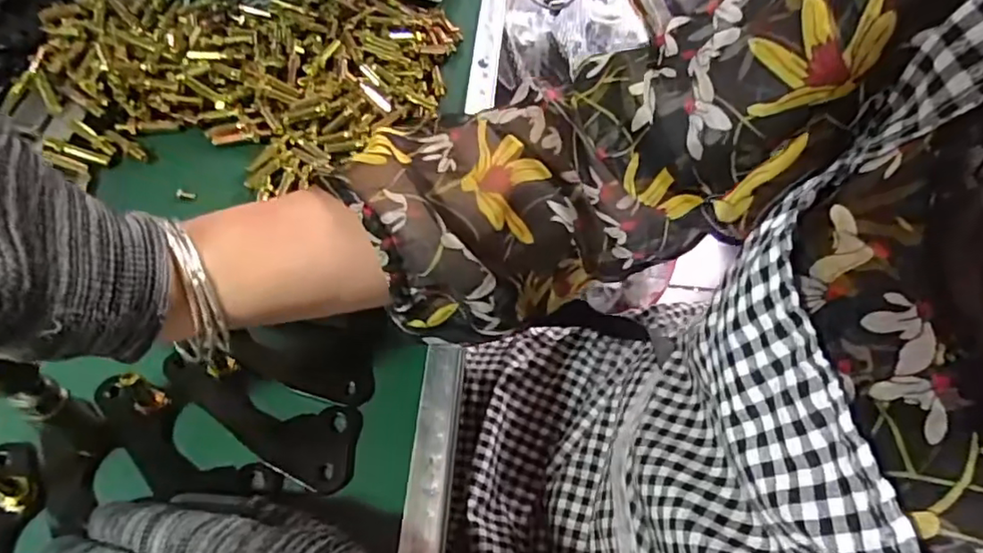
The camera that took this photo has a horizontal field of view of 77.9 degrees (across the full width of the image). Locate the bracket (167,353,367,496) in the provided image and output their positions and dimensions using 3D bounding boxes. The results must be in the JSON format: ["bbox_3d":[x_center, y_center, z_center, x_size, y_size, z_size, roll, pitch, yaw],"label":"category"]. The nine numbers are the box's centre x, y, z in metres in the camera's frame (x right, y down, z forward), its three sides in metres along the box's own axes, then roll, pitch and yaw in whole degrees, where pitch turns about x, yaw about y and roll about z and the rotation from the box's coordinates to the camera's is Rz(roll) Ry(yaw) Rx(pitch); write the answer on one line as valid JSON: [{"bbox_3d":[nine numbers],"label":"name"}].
[{"bbox_3d":[-0.117,0.068,0.306,0.111,0.004,0.041,24,54,8],"label":"bracket"}]

